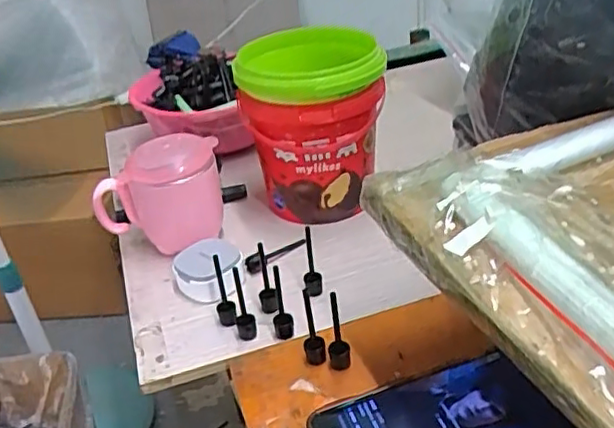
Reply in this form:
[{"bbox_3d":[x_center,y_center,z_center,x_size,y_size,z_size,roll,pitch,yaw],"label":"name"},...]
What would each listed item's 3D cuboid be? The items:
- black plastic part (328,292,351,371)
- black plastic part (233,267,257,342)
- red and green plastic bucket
[{"bbox_3d":[0.020,0.081,0.431,0.015,0.059,0.013,-6,32,1],"label":"black plastic part"},{"bbox_3d":[-0.049,0.065,0.474,0.014,0.065,0.019,-14,33,-11],"label":"black plastic part"},{"bbox_3d":[0.007,-0.085,0.613,0.124,0.153,0.134,-5,32,3],"label":"red and green plastic bucket"}]

